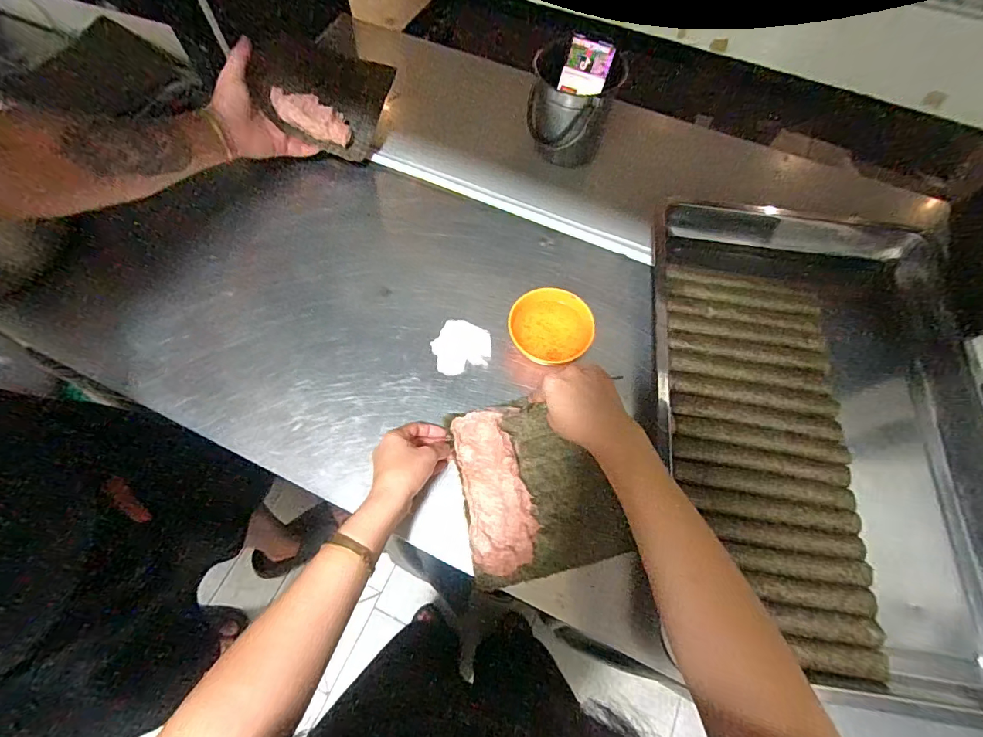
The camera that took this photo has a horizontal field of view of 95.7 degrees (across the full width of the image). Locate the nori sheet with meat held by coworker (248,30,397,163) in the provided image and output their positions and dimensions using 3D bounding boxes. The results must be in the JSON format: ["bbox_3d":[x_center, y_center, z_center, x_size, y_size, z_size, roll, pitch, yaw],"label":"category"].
[{"bbox_3d":[-0.260,-0.430,0.682,0.181,0.022,0.166,19,78,-21],"label":"nori sheet with meat held by coworker"}]

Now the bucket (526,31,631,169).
[{"bbox_3d":[0.135,-0.412,0.705,0.109,0.116,0.119,1,65,-1],"label":"bucket"}]

